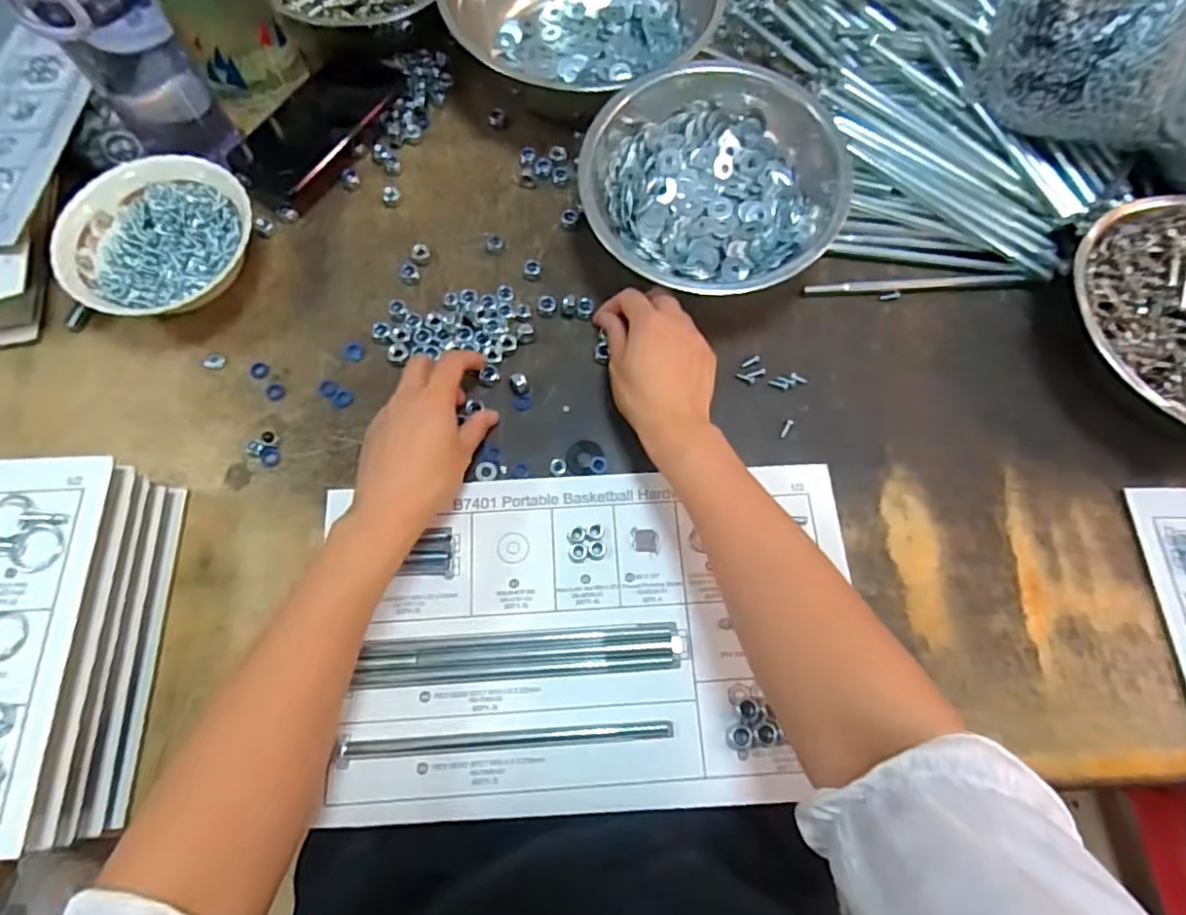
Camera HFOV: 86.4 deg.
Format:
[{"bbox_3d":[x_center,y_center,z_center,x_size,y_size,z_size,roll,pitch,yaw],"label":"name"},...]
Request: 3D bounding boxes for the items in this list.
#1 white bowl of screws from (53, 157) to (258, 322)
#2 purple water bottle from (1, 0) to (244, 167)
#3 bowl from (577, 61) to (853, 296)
[{"bbox_3d":[-0.349,-0.172,0.517,0.134,0.054,0.140,0,71,-1],"label":"white bowl of screws"},{"bbox_3d":[-0.356,-0.307,0.483,0.078,0.208,0.070,-34,75,-12],"label":"purple water bottle"},{"bbox_3d":[0.100,-0.231,0.529,0.200,0.075,0.191,0,71,-1],"label":"bowl"}]

